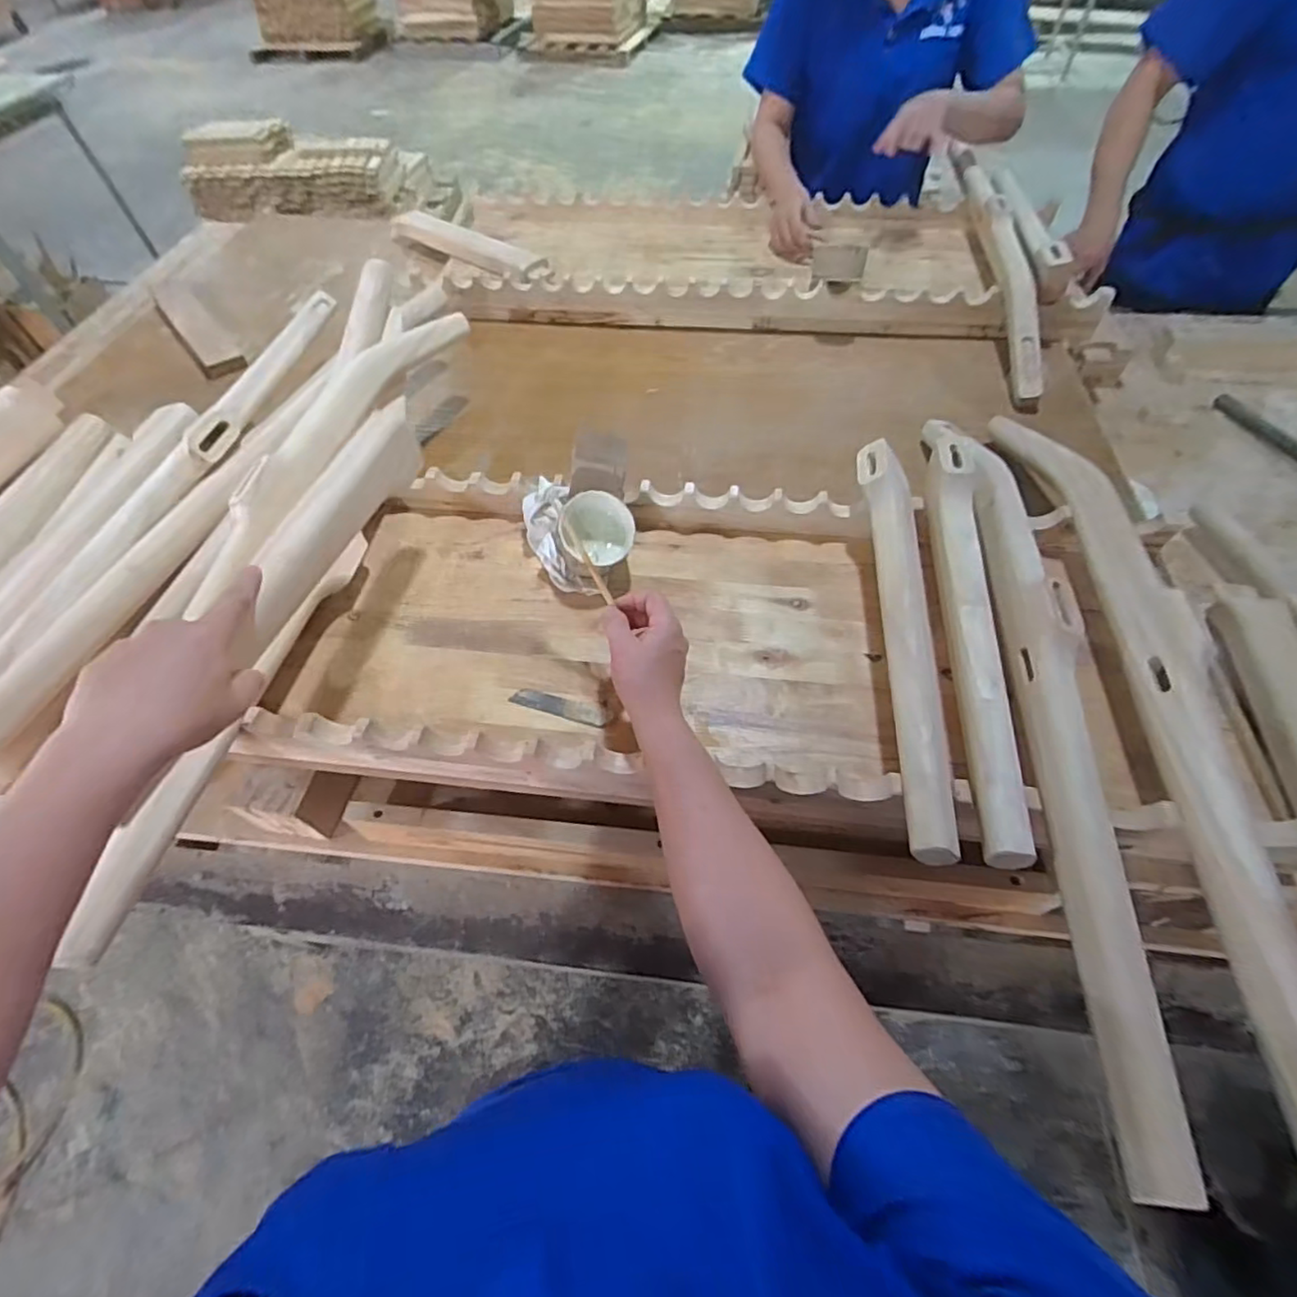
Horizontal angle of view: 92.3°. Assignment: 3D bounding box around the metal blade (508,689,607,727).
[{"bbox_3d":[-0.085,0.056,0.592,0.094,0.005,0.021,12,56,13],"label":"metal blade"}]

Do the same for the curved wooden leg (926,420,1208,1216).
[{"bbox_3d":[0.330,0.030,0.519,0.061,0.041,0.662,3,56,4],"label":"curved wooden leg"}]

